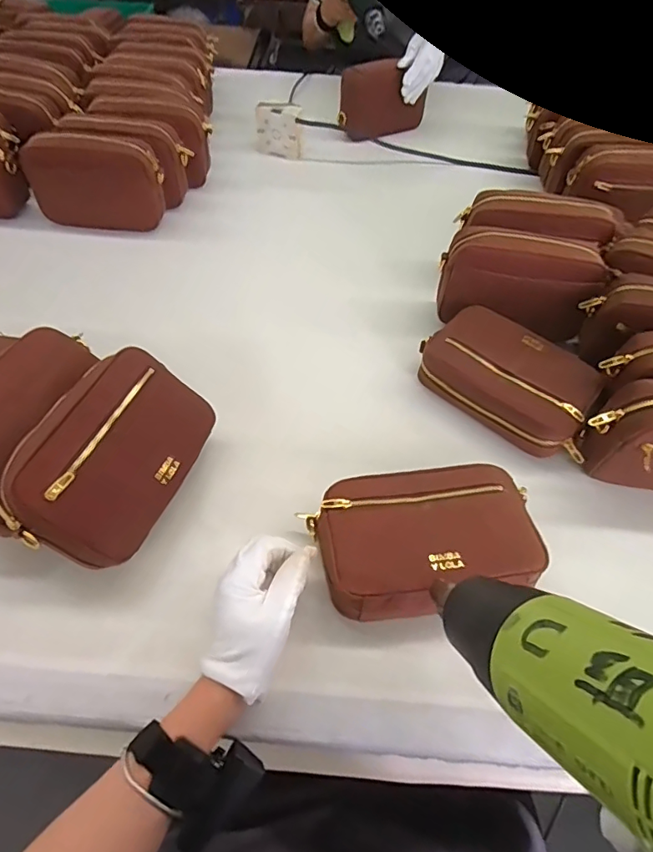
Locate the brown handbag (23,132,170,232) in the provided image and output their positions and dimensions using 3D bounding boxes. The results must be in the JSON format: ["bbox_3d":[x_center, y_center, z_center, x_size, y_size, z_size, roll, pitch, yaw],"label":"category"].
[{"bbox_3d":[-0.360,-0.381,0.771,0.207,0.125,0.054,2,53,-1],"label":"brown handbag"}]

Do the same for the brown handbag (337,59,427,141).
[{"bbox_3d":[0.113,-0.649,1.008,0.179,0.137,0.044,-6,54,-7],"label":"brown handbag"}]

